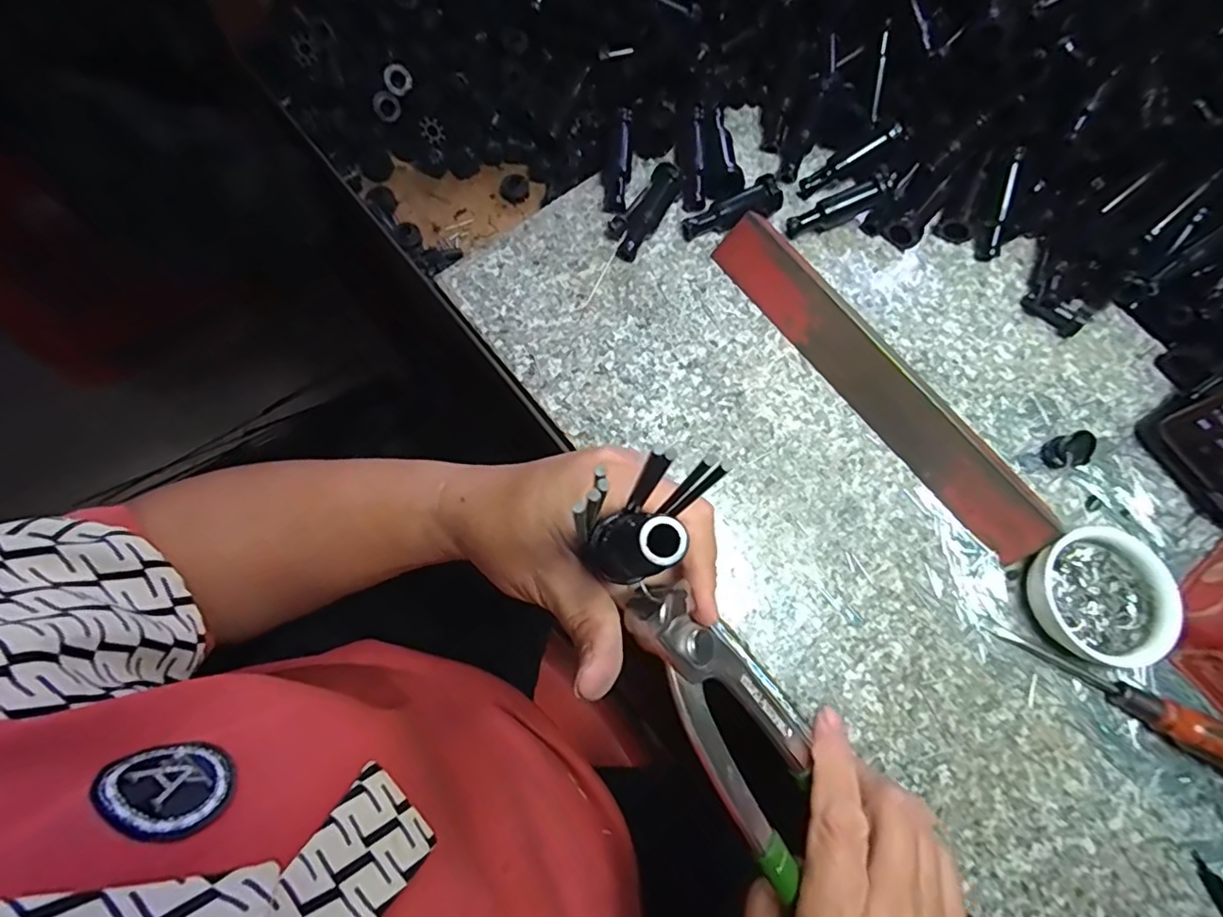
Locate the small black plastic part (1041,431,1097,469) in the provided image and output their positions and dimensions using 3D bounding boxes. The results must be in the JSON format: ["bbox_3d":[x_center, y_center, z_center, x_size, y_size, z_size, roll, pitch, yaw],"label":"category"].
[{"bbox_3d":[0.275,-0.005,0.351,0.023,0.019,0.018,-9,74,-6],"label":"small black plastic part"}]

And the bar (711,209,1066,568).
[{"bbox_3d":[0.161,-0.048,0.356,0.037,0.017,0.259,-39,79,-14],"label":"bar"}]

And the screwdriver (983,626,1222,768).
[{"bbox_3d":[0.277,0.128,0.310,0.144,0.020,0.020,28,73,5],"label":"screwdriver"}]

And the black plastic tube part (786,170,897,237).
[{"bbox_3d":[0.150,-0.165,0.387,0.070,0.019,0.016,-23,78,11],"label":"black plastic tube part"}]

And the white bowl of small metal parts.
[{"bbox_3d":[0.267,0.073,0.321,0.068,0.023,0.067,1,73,-3],"label":"white bowl of small metal parts"}]

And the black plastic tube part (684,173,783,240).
[{"bbox_3d":[0.080,-0.161,0.384,0.066,0.017,0.022,-28,77,-11],"label":"black plastic tube part"}]

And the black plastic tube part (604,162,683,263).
[{"bbox_3d":[0.021,-0.162,0.384,0.027,0.014,0.069,35,74,7],"label":"black plastic tube part"}]

